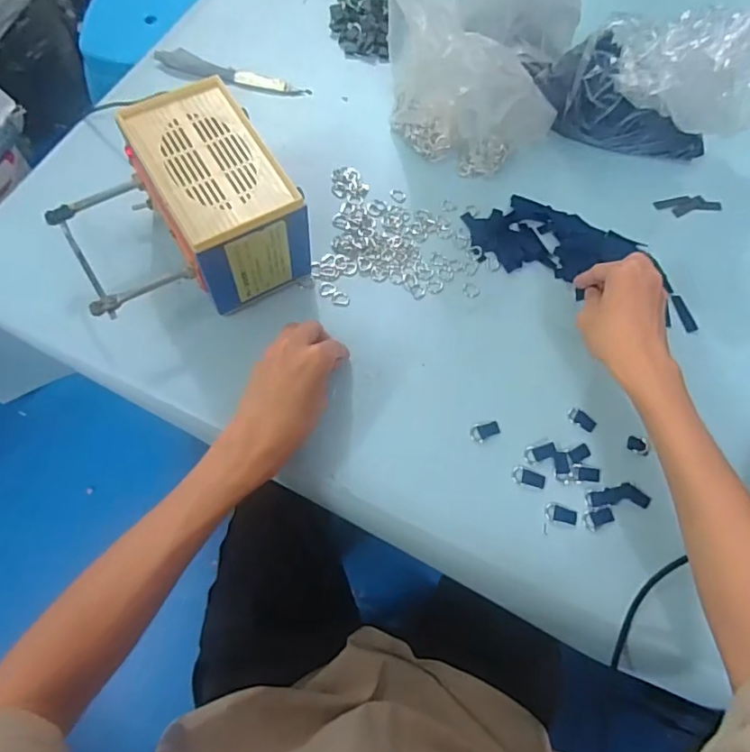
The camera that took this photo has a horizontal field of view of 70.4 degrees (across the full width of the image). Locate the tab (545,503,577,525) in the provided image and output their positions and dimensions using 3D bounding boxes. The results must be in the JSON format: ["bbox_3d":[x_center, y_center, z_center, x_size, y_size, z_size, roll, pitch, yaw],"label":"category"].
[{"bbox_3d":[0.177,0.131,0.505,0.029,0.004,0.015,13,68,2],"label":"tab"}]

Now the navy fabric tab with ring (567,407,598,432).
[{"bbox_3d":[0.211,0.045,0.543,0.029,0.004,0.016,33,70,10],"label":"navy fabric tab with ring"}]

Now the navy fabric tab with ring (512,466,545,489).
[{"bbox_3d":[0.149,0.099,0.516,0.031,0.004,0.017,21,69,5],"label":"navy fabric tab with ring"}]

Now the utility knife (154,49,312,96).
[{"bbox_3d":[-0.186,-0.393,0.694,0.198,0.016,0.030,15,68,3],"label":"utility knife"}]

